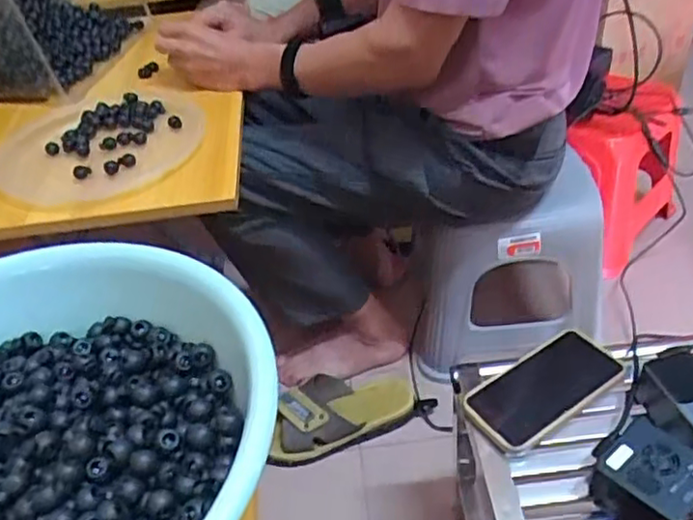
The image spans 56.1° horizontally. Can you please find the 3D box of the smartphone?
[{"bbox_3d":[0.210,0.127,0.675,0.180,0.019,0.087,-25,43,-21],"label":"smartphone"}]

